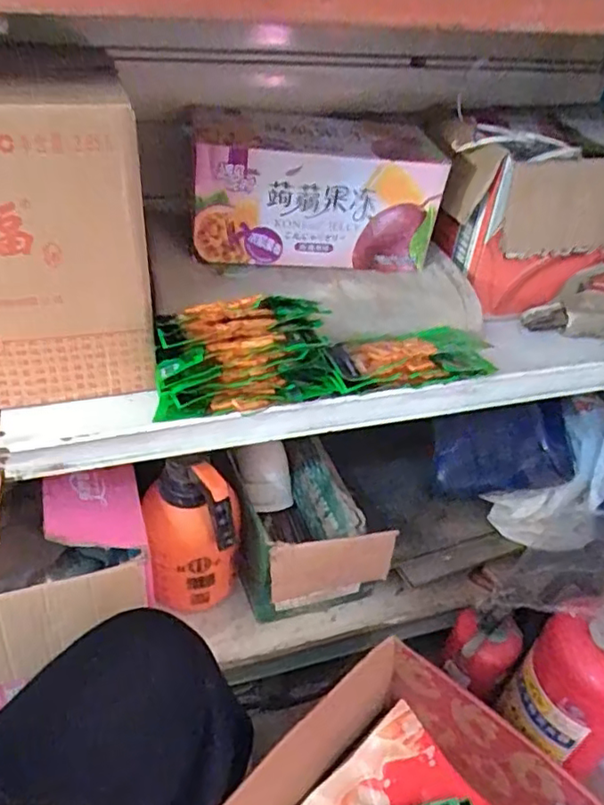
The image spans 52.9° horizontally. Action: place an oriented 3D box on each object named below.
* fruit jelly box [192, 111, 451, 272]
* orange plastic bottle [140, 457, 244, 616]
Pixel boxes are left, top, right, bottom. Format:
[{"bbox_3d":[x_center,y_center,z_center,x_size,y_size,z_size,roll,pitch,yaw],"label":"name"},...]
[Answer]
[{"bbox_3d":[0.014,-0.253,0.746,0.293,0.150,0.115,-6,39,-14],"label":"fruit jelly box"},{"bbox_3d":[-0.140,0.167,0.777,0.109,0.234,0.079,-8,39,-17],"label":"orange plastic bottle"}]

